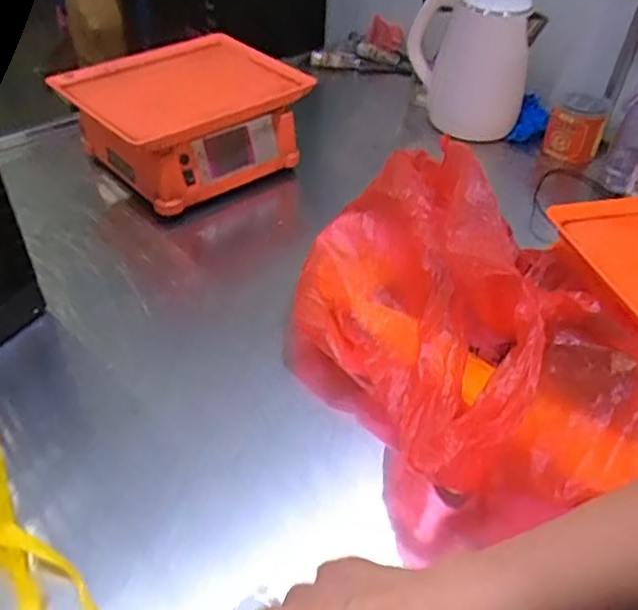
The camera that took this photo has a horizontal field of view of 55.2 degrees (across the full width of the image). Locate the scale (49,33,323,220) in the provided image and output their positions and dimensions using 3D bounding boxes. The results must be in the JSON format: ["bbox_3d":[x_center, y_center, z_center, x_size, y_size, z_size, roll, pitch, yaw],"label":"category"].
[{"bbox_3d":[-0.196,-0.280,0.931,0.317,0.131,0.277,-32,53,-33],"label":"scale"}]

